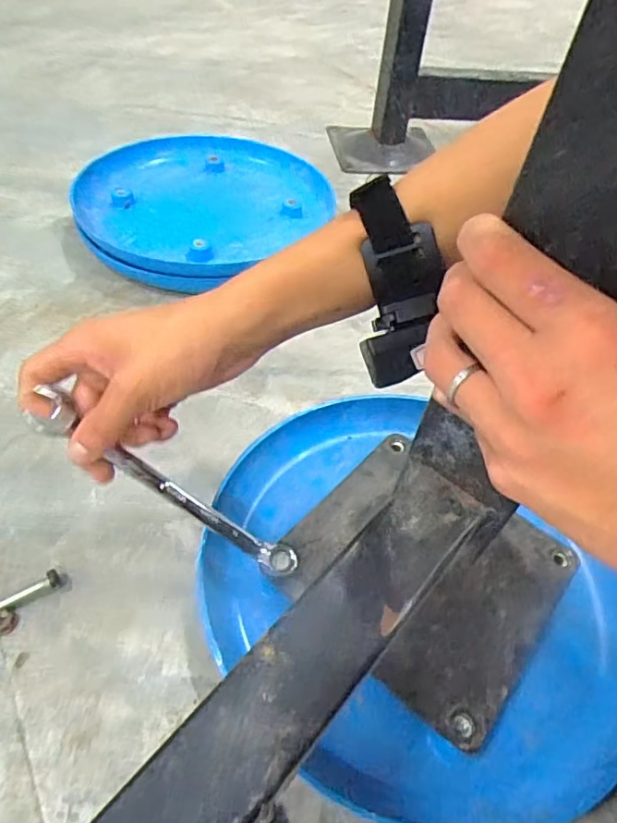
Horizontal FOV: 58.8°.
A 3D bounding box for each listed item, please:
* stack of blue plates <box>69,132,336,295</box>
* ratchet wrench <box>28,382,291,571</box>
[{"bbox_3d":[-0.134,-0.251,0.663,0.265,0.047,0.292,35,54,23],"label":"stack of blue plates"},{"bbox_3d":[-0.079,0.047,0.326,0.177,0.017,0.026,38,46,-20],"label":"ratchet wrench"}]

